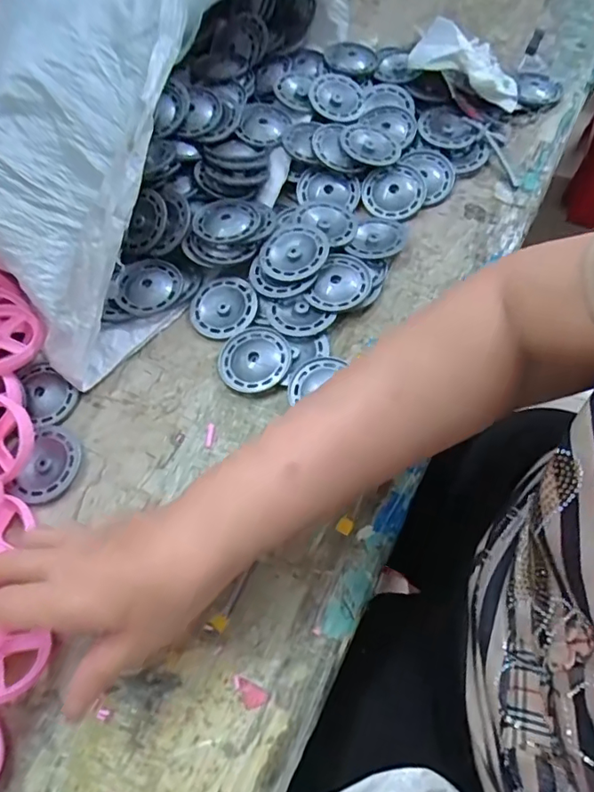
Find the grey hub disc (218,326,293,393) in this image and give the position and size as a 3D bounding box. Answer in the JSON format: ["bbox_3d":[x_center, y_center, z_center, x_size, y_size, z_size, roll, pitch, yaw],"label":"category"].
[{"bbox_3d":[-0.033,-0.028,0.419,0.054,0.015,0.055,-2,63,4],"label":"grey hub disc"}]

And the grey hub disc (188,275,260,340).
[{"bbox_3d":[-0.061,-0.073,0.446,0.056,0.012,0.056,-13,70,5],"label":"grey hub disc"}]

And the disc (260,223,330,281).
[{"bbox_3d":[-0.002,-0.119,0.442,0.056,0.011,0.056,-4,67,10],"label":"disc"}]

